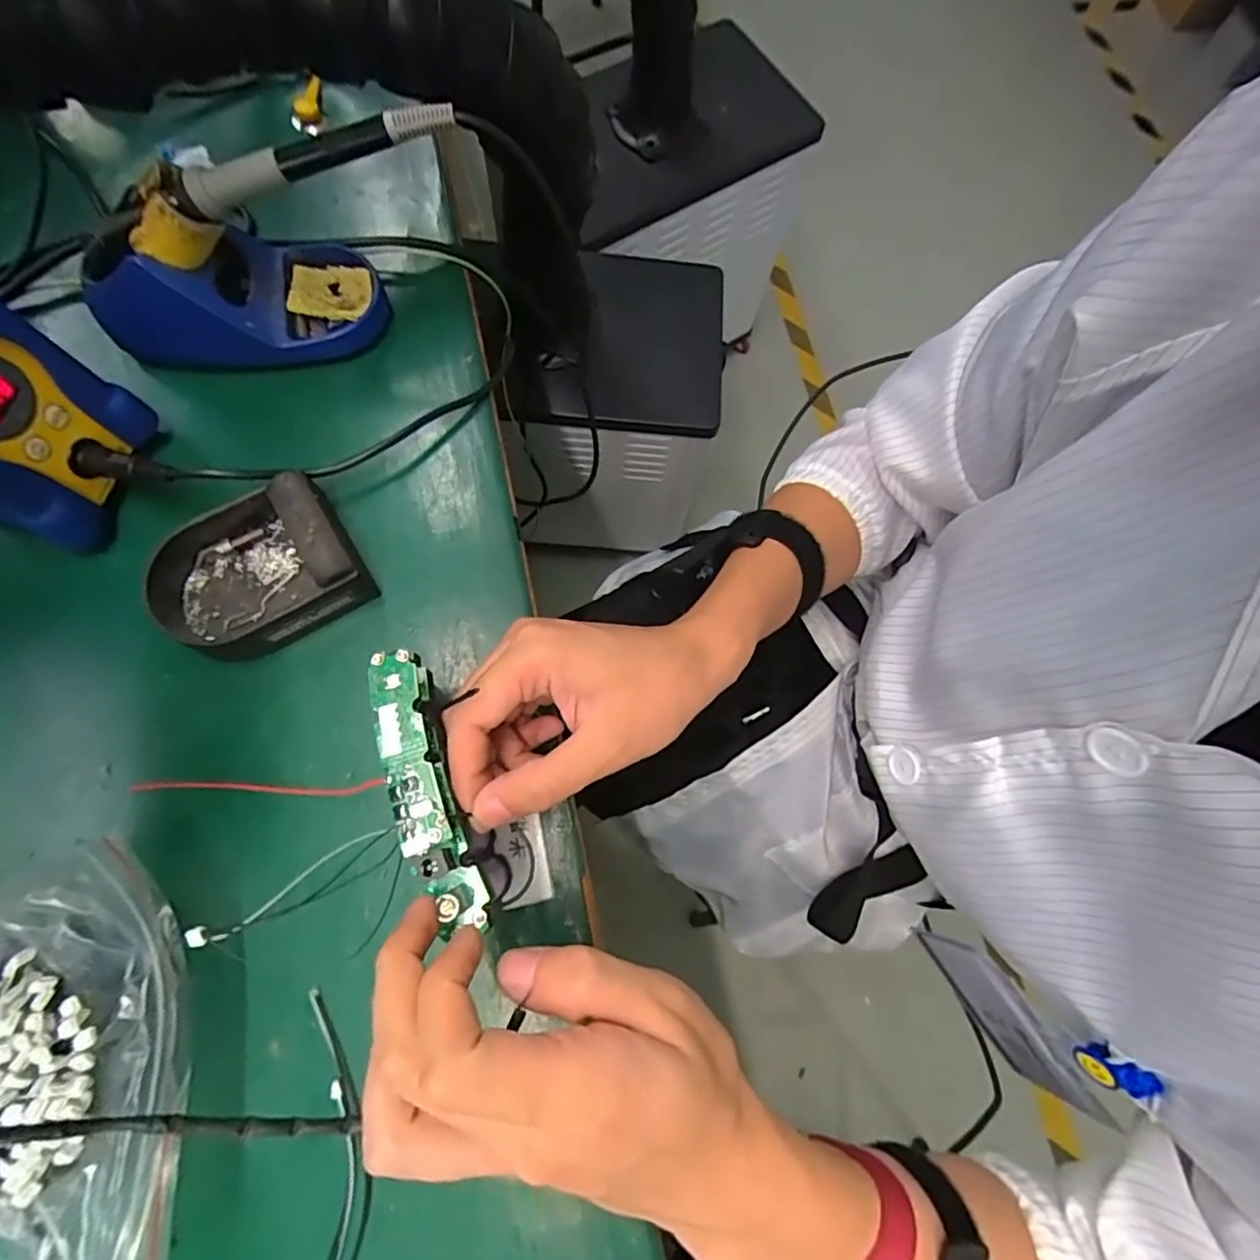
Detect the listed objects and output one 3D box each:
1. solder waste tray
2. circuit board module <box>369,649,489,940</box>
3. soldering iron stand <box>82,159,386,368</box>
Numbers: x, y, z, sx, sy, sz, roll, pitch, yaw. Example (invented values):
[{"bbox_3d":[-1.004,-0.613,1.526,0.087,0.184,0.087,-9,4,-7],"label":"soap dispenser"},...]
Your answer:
[{"bbox_3d":[-0.204,-0.030,0.337,0.105,0.040,0.083,-30,78,-11],"label":"solder waste tray"},{"bbox_3d":[-0.082,0.061,0.245,0.024,0.021,0.109,-20,74,-8],"label":"circuit board module"},{"bbox_3d":[-0.233,-0.206,0.359,0.158,0.092,0.084,-20,76,-9],"label":"soldering iron stand"}]

